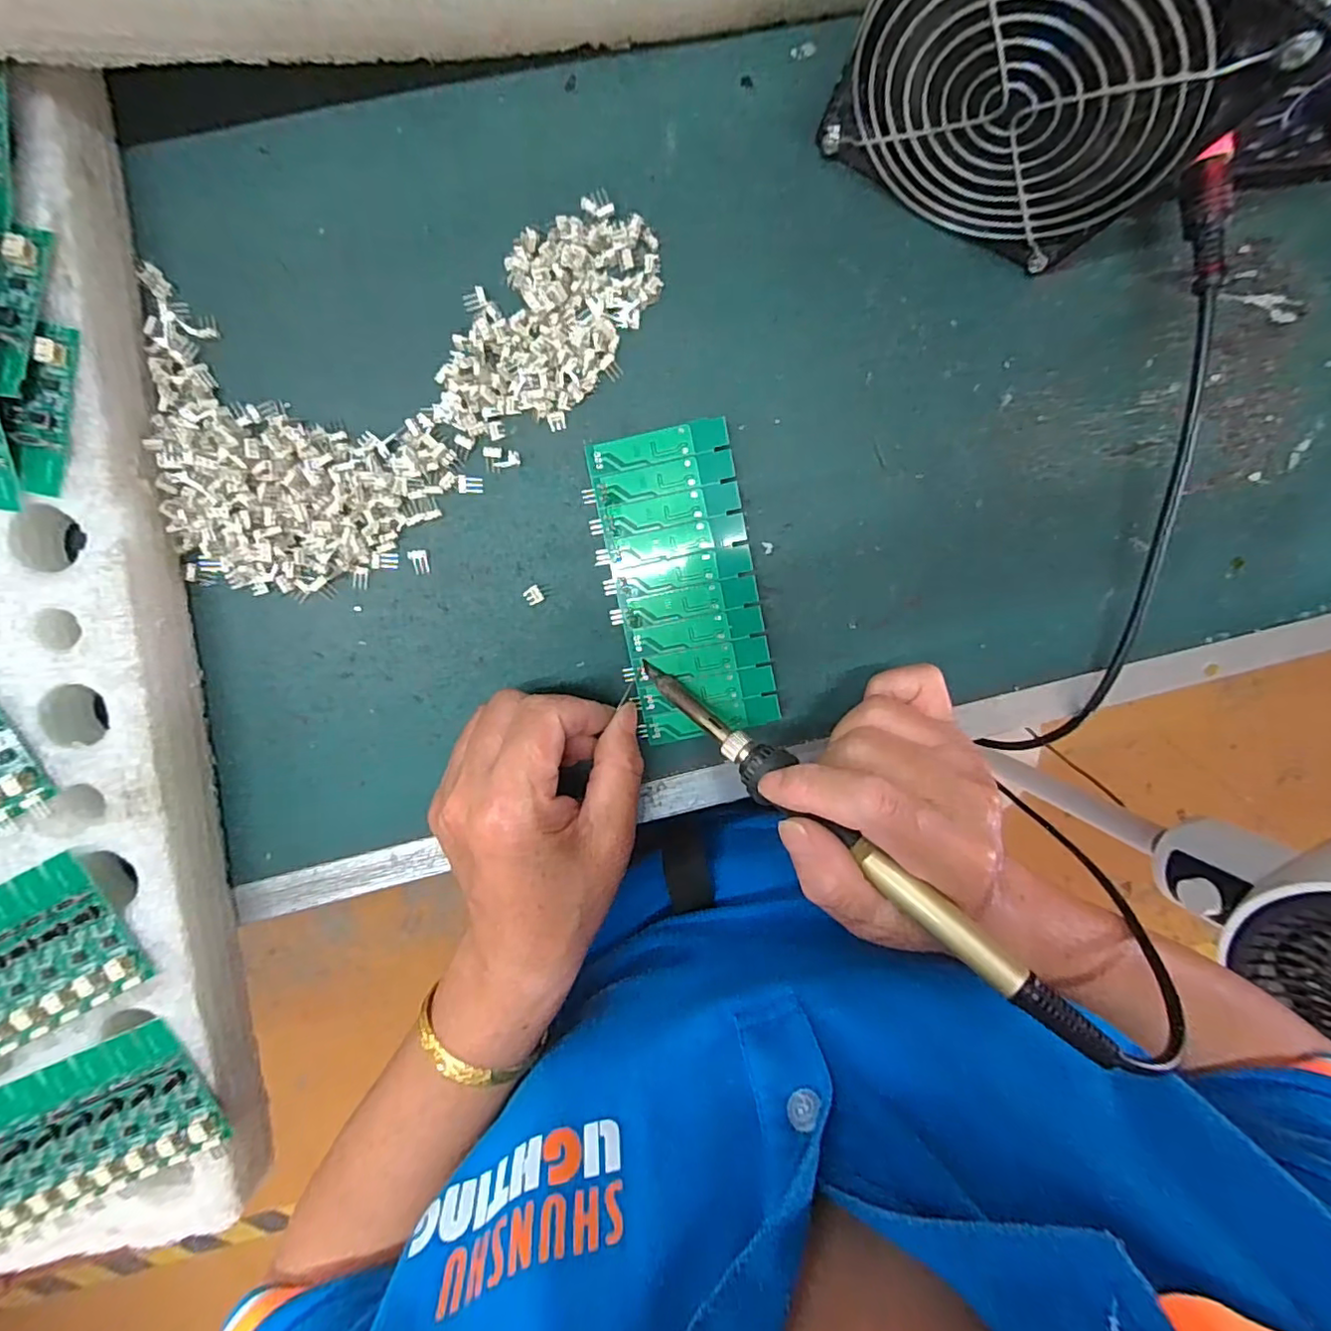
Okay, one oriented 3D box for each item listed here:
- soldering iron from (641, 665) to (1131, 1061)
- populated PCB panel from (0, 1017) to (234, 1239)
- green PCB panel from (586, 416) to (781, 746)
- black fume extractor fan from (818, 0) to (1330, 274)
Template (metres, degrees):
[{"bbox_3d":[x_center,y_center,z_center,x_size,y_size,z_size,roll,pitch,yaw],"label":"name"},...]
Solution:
[{"bbox_3d":[0.062,0.061,0.226,0.209,0.016,0.019,40,94,26],"label":"soldering iron"},{"bbox_3d":[-0.263,0.204,0.253,0.133,0.007,0.061,-23,98,0],"label":"populated PCB panel"},{"bbox_3d":[0.009,-0.036,0.273,0.062,0.008,0.137,-13,98,-2],"label":"green PCB panel"},{"bbox_3d":[0.127,-0.208,0.206,0.116,0.121,0.044,26,95,-7],"label":"black fume extractor fan"}]

